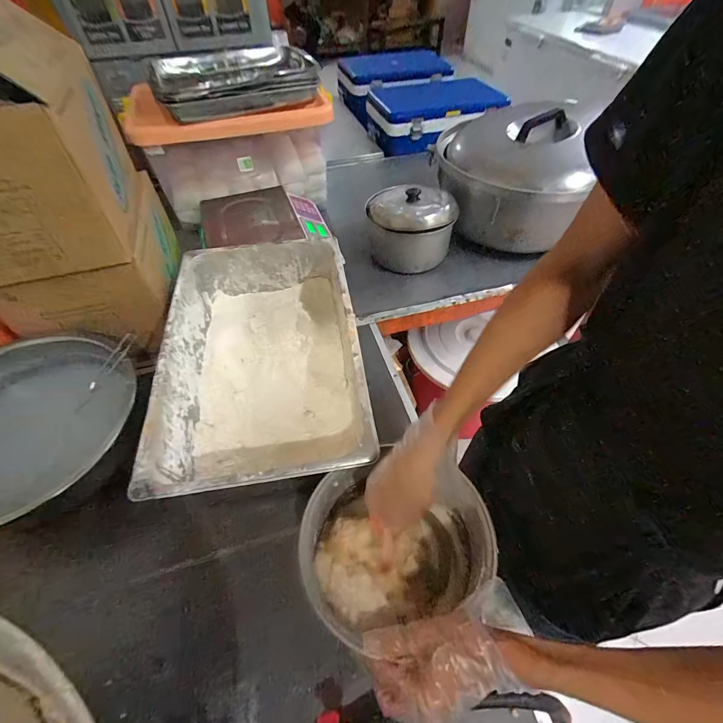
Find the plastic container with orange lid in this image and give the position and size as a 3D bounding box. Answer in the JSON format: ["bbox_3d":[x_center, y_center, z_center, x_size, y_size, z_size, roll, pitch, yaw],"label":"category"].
[{"bbox_3d":[-0.330,-0.587,1.007,0.485,0.253,0.232,-14,52,-9],"label":"plastic container with orange lid"}]

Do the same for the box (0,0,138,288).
[{"bbox_3d":[-0.542,-0.324,0.561,0.260,0.268,0.320,-16,52,-10],"label":"box"}]

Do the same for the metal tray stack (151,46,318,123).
[{"bbox_3d":[-0.320,-0.719,0.920,0.373,0.065,0.319,-21,53,-14],"label":"metal tray stack"}]

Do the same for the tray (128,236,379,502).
[{"bbox_3d":[-0.175,-0.010,0.683,0.327,0.156,0.510,-8,51,-4],"label":"tray"}]

